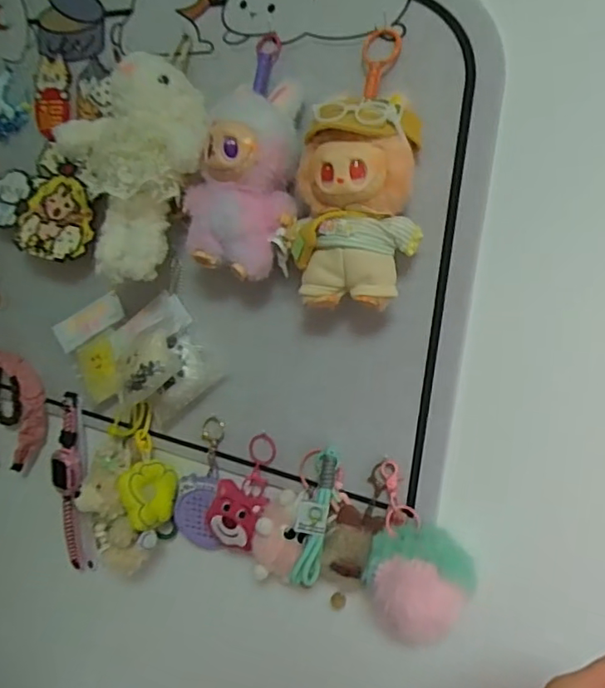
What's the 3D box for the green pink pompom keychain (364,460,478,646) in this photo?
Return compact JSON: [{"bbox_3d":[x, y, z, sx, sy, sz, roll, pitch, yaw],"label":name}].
[{"bbox_3d":[0.095,0.185,0.485,0.094,0.114,0.069,10,14,22],"label":"green pink pompom keychain"}]

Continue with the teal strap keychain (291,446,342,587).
[{"bbox_3d":[0.011,0.157,0.525,0.025,0.123,0.024,9,-9,19],"label":"teal strap keychain"}]

